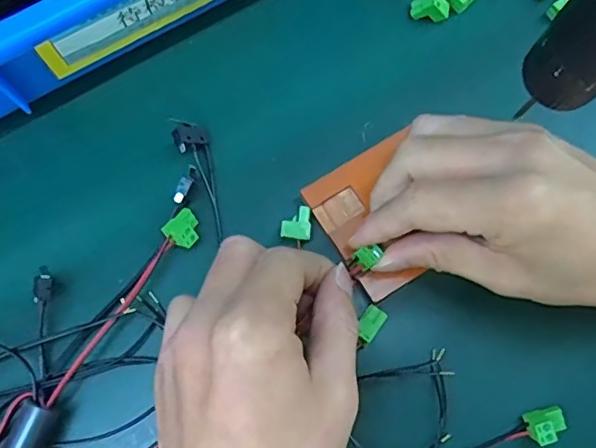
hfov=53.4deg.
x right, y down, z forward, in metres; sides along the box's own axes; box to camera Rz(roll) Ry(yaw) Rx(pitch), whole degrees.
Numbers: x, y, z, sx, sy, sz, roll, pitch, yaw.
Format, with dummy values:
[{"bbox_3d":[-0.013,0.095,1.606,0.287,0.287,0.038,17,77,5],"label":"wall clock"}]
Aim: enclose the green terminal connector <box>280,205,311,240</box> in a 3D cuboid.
[{"bbox_3d":[-0.001,-0.001,0.317,0.015,0.005,0.018,5,77,1],"label":"green terminal connector"}]

